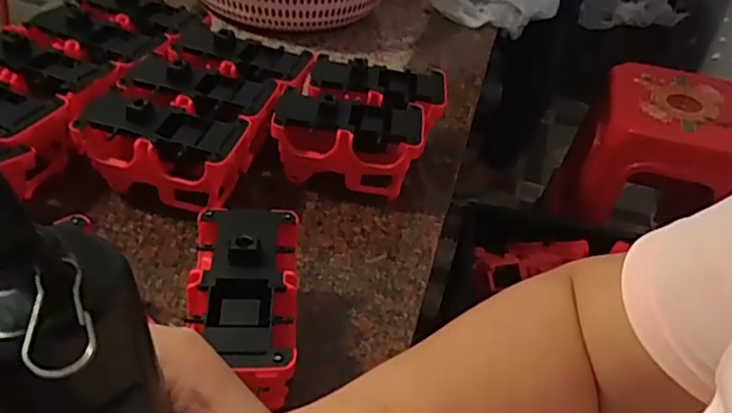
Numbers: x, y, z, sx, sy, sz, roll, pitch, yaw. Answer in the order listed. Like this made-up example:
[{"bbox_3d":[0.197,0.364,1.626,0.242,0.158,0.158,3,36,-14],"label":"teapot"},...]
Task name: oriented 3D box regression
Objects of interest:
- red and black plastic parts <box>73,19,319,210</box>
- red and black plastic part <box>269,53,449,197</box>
[{"bbox_3d":[-0.173,-0.102,0.657,0.166,0.085,0.239,14,42,9],"label":"red and black plastic parts"},{"bbox_3d":[-0.002,-0.094,0.672,0.171,0.087,0.155,8,42,2],"label":"red and black plastic part"}]

